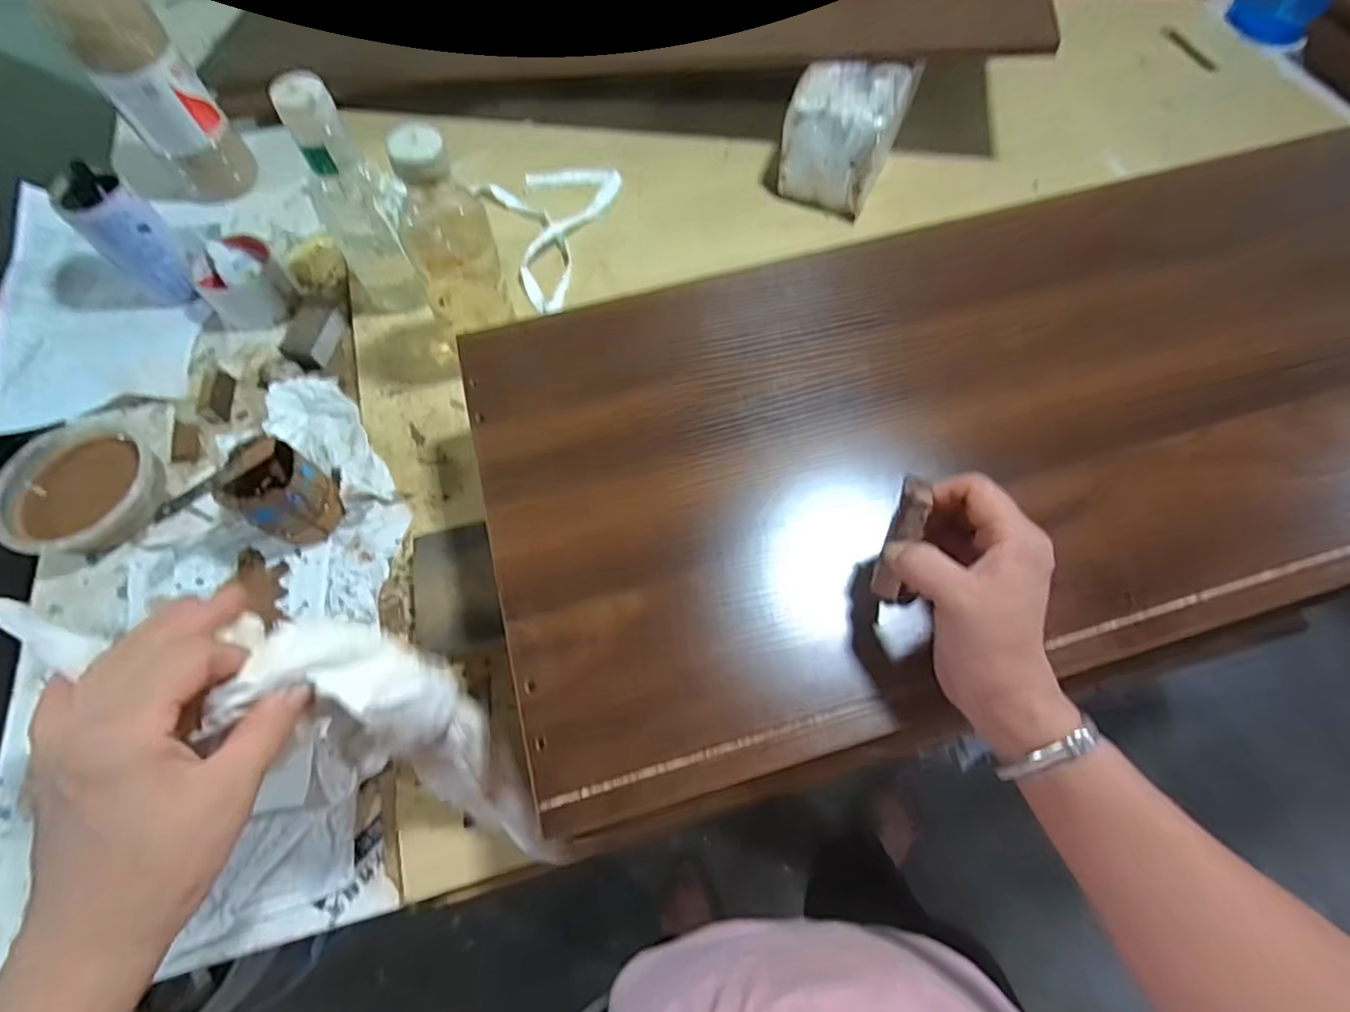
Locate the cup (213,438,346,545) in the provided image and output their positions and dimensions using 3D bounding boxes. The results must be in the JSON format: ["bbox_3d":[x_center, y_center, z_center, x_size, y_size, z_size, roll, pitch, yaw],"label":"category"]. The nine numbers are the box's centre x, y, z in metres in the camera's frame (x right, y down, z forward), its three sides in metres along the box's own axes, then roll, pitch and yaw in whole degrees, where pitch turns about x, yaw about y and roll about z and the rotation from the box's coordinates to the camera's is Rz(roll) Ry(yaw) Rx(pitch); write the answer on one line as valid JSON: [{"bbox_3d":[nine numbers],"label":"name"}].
[{"bbox_3d":[-0.324,-0.012,0.511,0.067,0.069,0.066,-1,65,1],"label":"cup"}]

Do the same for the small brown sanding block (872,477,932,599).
[{"bbox_3d":[0.123,0.018,0.337,0.015,0.069,0.020,11,30,7],"label":"small brown sanding block"}]

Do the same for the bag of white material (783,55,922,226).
[{"bbox_3d":[0.177,-0.391,0.656,0.111,0.099,0.109,18,67,10],"label":"bag of white material"}]

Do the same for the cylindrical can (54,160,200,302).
[{"bbox_3d":[-0.538,-0.267,0.614,0.065,0.129,0.054,-39,60,-16],"label":"cylindrical can"}]

